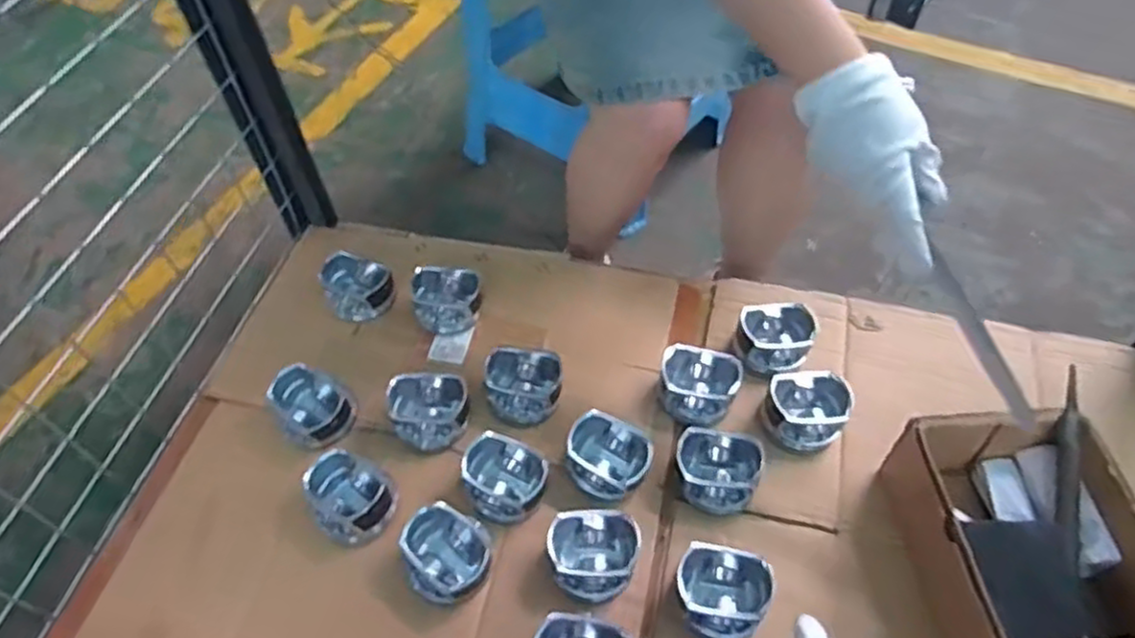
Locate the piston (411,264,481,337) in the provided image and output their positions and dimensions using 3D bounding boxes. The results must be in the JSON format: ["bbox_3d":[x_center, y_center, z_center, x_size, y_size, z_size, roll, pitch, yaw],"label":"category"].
[{"bbox_3d":[-0.133,-0.021,0.802,0.072,0.043,0.061,-6,52,-3],"label":"piston"}]

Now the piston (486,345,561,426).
[{"bbox_3d":[-0.044,0.067,0.741,0.074,0.050,0.060,0,52,3],"label":"piston"}]

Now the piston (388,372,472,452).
[{"bbox_3d":[-0.134,0.092,0.725,0.077,0.057,0.059,-14,53,-9],"label":"piston"}]

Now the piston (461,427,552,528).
[{"bbox_3d":[-0.059,0.148,0.672,0.078,0.050,0.064,12,53,12],"label":"piston"}]

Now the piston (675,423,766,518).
[{"bbox_3d":[0.140,0.140,0.680,0.076,0.048,0.066,18,55,16],"label":"piston"}]

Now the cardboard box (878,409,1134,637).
[{"bbox_3d":[0.375,0.187,0.602,0.155,0.099,0.196,-6,52,-2],"label":"cardboard box"}]

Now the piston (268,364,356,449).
[{"bbox_3d":[-0.254,0.090,0.733,0.072,0.061,0.073,-1,52,1],"label":"piston"}]

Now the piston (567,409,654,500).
[{"bbox_3d":[0.037,0.131,0.682,0.078,0.053,0.061,21,56,18],"label":"piston"}]

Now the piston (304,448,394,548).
[{"bbox_3d":[-0.199,0.164,0.669,0.067,0.052,0.073,-30,56,-19],"label":"piston"}]

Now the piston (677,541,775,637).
[{"bbox_3d":[0.129,0.229,0.607,0.074,0.050,0.065,19,55,17],"label":"piston"}]

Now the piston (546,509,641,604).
[{"bbox_3d":[0.023,0.204,0.629,0.074,0.048,0.065,7,52,8],"label":"piston"}]

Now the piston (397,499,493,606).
[{"bbox_3d":[-0.106,0.206,0.637,0.079,0.052,0.079,4,58,-6],"label":"piston"}]

